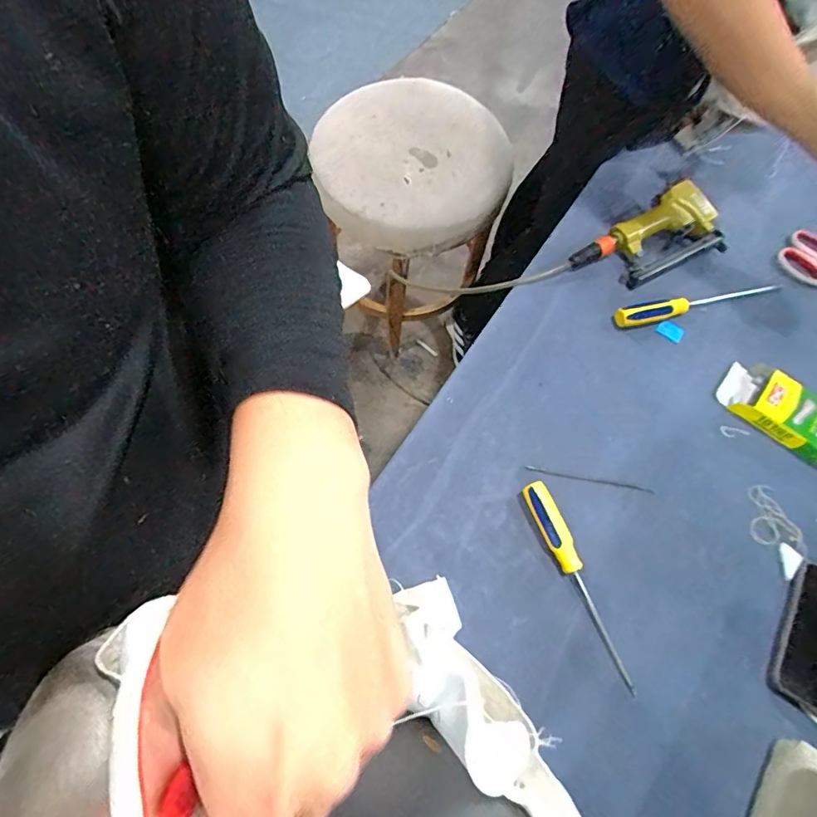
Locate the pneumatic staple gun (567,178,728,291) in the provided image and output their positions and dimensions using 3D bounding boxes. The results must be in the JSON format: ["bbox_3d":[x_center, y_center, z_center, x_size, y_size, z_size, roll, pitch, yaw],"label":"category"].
[{"bbox_3d":[0.377,-0.254,0.799,0.227,0.061,0.123,-31,71,-14],"label":"pneumatic staple gun"}]

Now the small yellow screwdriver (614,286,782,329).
[{"bbox_3d":[0.435,-0.157,0.772,0.256,0.035,0.034,-12,67,-6],"label":"small yellow screwdriver"}]

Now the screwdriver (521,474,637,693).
[{"bbox_3d":[0.200,0.205,0.610,0.028,0.029,0.248,-20,68,-9],"label":"screwdriver"}]

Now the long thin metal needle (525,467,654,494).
[{"bbox_3d":[0.235,0.092,0.672,0.166,0.006,0.008,10,67,3],"label":"long thin metal needle"}]

